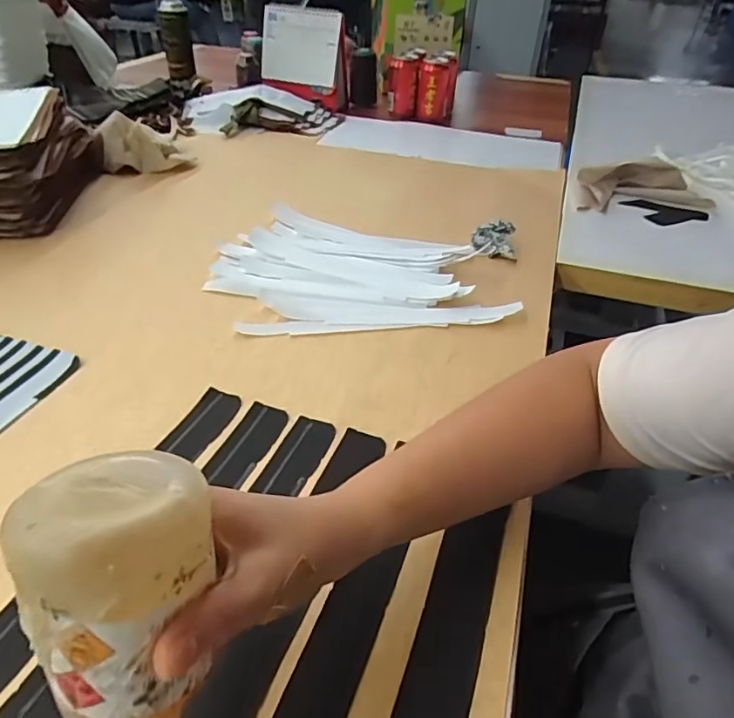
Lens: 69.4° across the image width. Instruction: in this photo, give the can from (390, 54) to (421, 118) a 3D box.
[{"bbox_3d":[0.080,-0.587,1.145,0.057,0.115,0.057,2,39,0],"label":"can"}]

